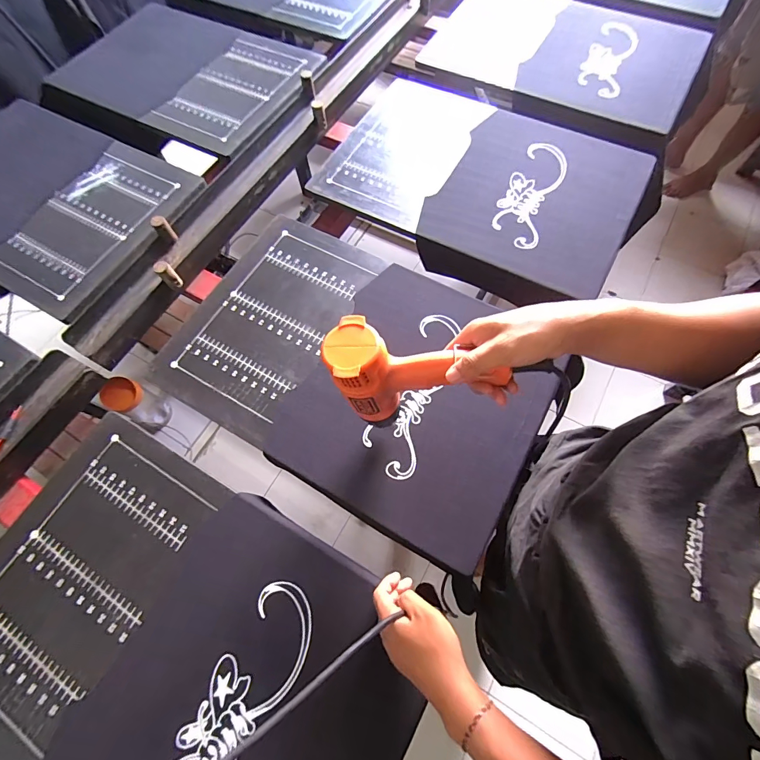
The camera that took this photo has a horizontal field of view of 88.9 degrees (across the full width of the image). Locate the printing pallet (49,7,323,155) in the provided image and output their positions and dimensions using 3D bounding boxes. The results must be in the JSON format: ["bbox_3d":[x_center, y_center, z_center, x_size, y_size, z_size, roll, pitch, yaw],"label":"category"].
[{"bbox_3d":[-0.461,-0.780,0.956,0.602,0.027,0.436,22,69,12],"label":"printing pallet"}]

